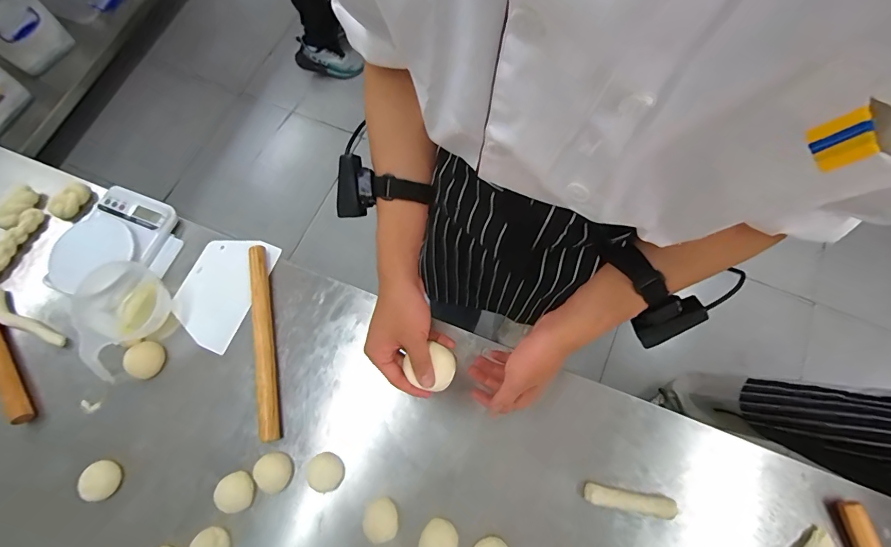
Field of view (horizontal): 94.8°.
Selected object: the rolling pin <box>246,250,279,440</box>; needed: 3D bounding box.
[{"bbox_3d":[-0.283,0.099,0.634,0.032,0.027,0.300,-12,69,-6],"label":"rolling pin"}]

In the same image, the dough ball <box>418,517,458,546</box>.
[{"bbox_3d":[-0.010,0.356,0.544,0.046,0.017,0.052,35,71,12],"label":"dough ball"}]

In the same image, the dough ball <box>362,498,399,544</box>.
[{"bbox_3d":[-0.087,0.332,0.552,0.046,0.027,0.048,0,68,-1],"label":"dough ball"}]

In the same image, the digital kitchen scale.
[{"bbox_3d":[-0.553,-0.050,0.680,0.136,0.038,0.189,20,69,7],"label":"digital kitchen scale"}]

